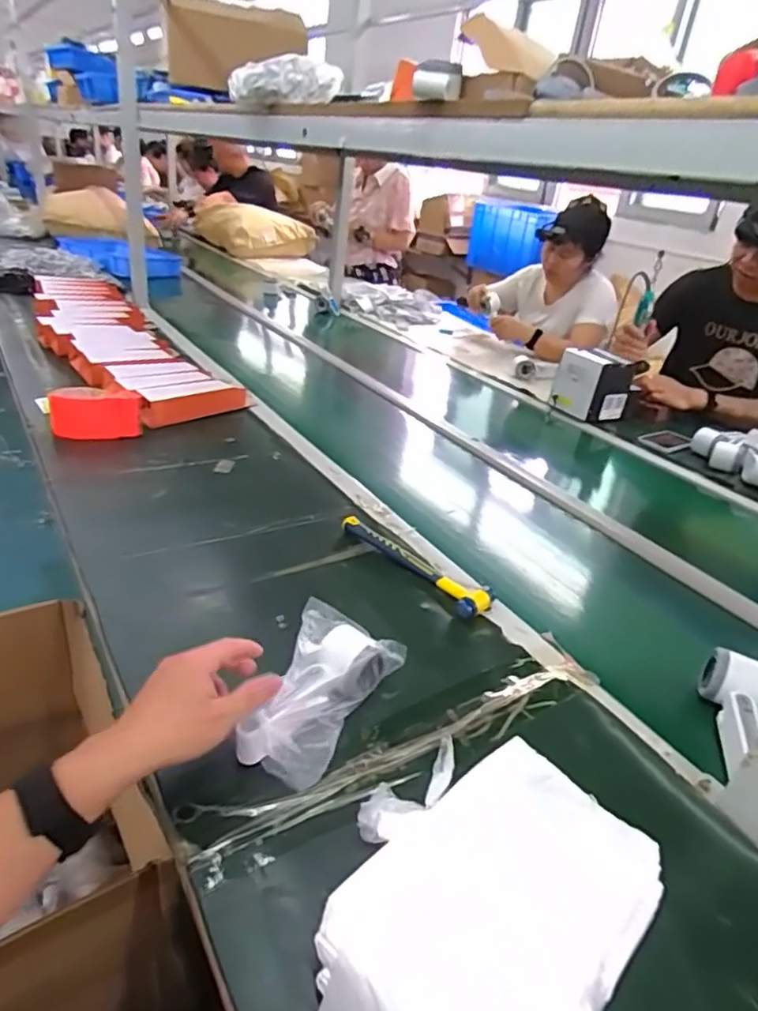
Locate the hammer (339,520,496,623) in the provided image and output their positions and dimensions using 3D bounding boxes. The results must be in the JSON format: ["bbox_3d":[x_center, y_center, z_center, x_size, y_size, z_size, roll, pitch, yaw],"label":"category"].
[{"bbox_3d":[0.046,0.073,0.797,0.054,0.023,0.237,-19,39,-40],"label":"hammer"}]

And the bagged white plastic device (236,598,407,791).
[{"bbox_3d":[-0.048,0.177,0.566,0.104,0.057,0.168,14,29,11],"label":"bagged white plastic device"}]

